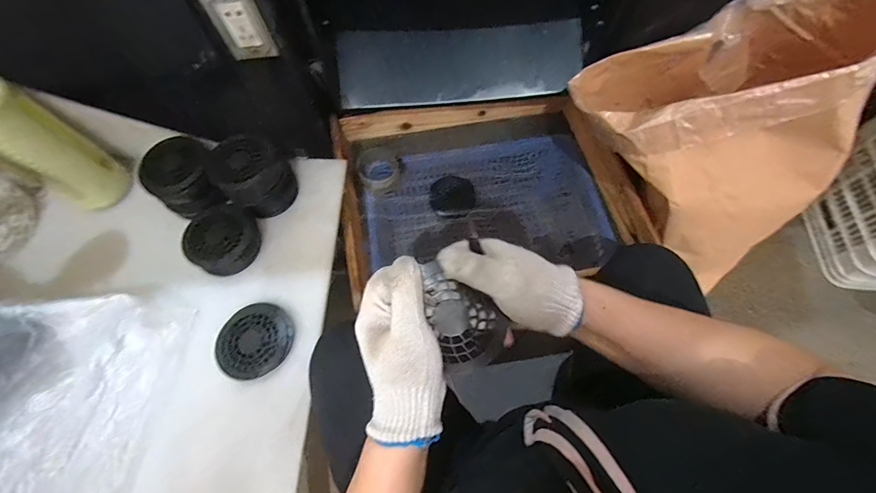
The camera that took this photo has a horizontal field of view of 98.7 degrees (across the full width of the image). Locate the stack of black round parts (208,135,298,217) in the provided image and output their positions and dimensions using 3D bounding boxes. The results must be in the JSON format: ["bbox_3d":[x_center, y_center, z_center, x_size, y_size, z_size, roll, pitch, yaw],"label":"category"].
[{"bbox_3d":[-0.292,-0.114,0.600,0.104,0.085,0.104,-43,71,-15],"label":"stack of black round parts"}]

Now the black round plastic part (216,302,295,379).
[{"bbox_3d":[-0.259,0.130,0.533,0.102,0.008,0.102,-1,66,2],"label":"black round plastic part"}]

